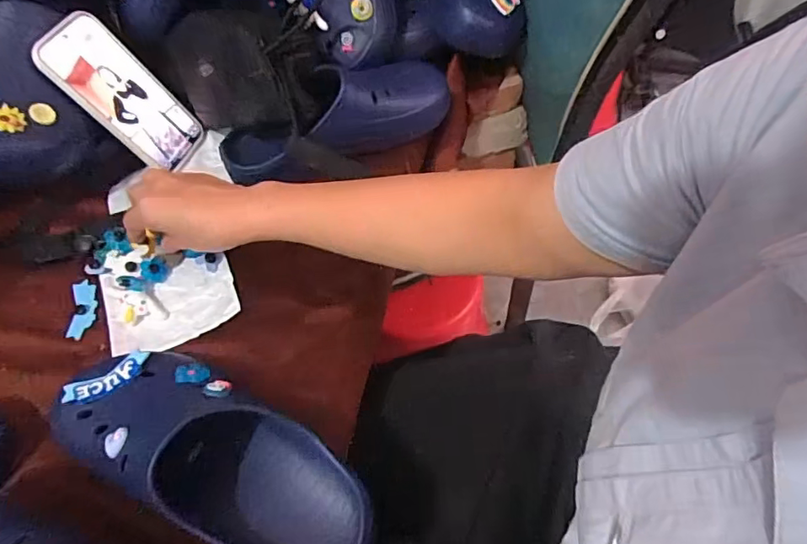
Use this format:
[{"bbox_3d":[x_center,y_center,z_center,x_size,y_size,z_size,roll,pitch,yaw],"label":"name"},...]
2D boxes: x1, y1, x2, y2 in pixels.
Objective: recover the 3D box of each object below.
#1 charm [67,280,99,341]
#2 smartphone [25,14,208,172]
[{"bbox_3d":[-0.301,0.034,0.497,0.023,0.007,0.059,-13,58,-5],"label":"charm"},{"bbox_3d":[-0.289,-0.185,0.556,0.009,0.163,0.085,-5,50,39],"label":"smartphone"}]

